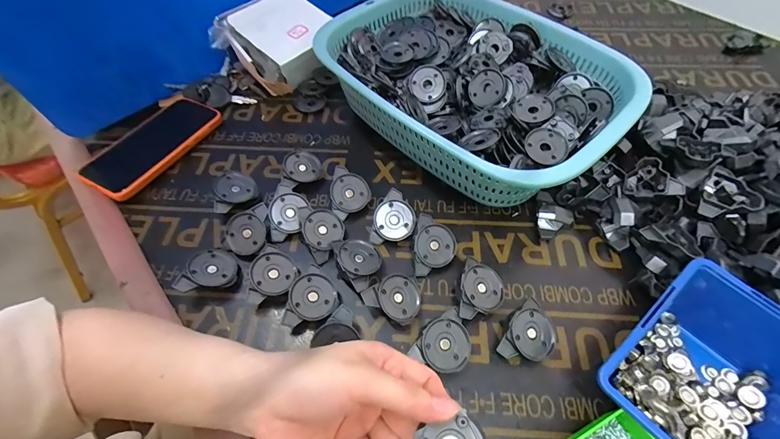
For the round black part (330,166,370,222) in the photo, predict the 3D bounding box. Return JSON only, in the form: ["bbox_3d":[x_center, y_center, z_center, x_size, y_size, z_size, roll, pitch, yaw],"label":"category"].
[{"bbox_3d":[-0.044,-0.029,0.390,0.044,0.010,0.052,13,84,-14],"label":"round black part"}]

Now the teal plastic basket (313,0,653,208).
[{"bbox_3d":[0.094,-0.161,0.424,0.247,0.086,0.337,-40,65,-22],"label":"teal plastic basket"}]

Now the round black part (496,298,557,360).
[{"bbox_3d":[0.117,0.101,0.304,0.053,0.015,0.043,-39,87,-21],"label":"round black part"}]

